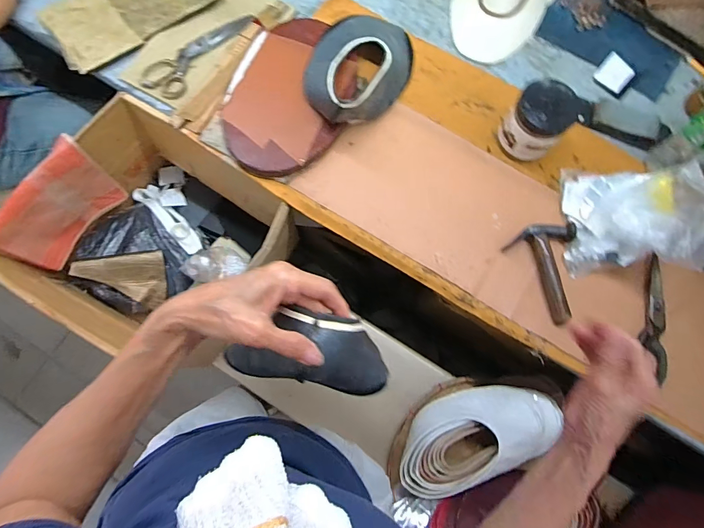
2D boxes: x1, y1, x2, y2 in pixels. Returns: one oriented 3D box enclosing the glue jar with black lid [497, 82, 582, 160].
[{"bbox_3d":[0.295,-0.227,0.604,0.084,0.105,0.092,0,75,-1],"label":"glue jar with black lid"}]

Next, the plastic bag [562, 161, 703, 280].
[{"bbox_3d":[0.431,-0.074,0.563,0.170,0.106,0.176,7,75,0],"label":"plastic bag"}]

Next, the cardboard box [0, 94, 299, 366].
[{"bbox_3d":[-0.336,-0.033,0.681,0.370,0.206,0.341,30,76,6],"label":"cardboard box"}]

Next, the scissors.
[{"bbox_3d":[-0.276,-0.387,0.674,0.089,0.008,0.221,37,77,8],"label":"scissors"}]

